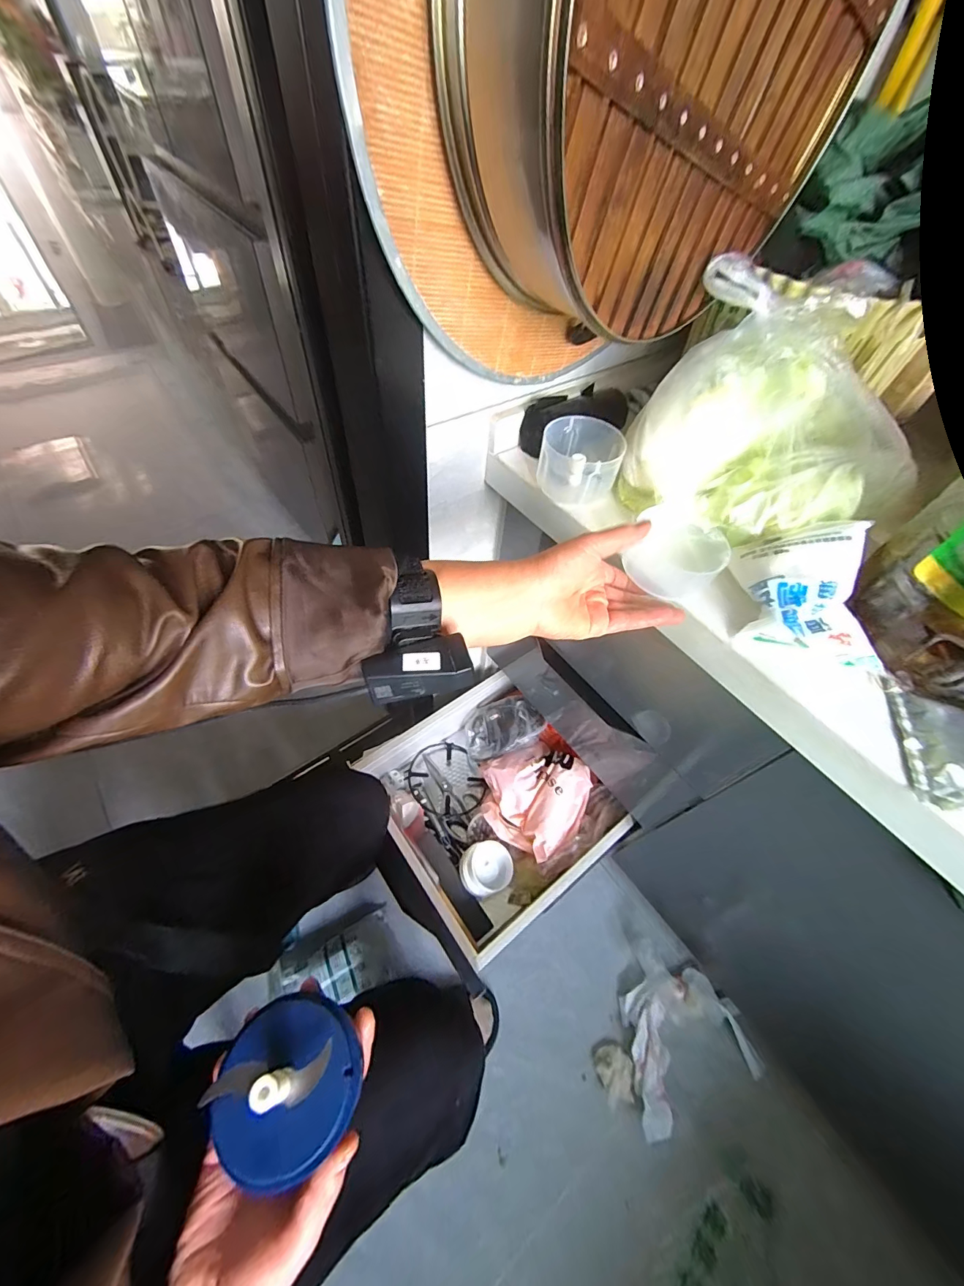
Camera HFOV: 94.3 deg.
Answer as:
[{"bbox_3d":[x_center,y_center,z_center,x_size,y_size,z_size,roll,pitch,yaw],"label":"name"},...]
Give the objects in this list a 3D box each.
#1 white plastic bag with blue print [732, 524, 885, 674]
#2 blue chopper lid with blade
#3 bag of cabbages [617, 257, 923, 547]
[{"bbox_3d":[0.282,-0.046,0.383,0.103,0.074,0.103,7,55,0],"label":"white plastic bag with blue print"},{"bbox_3d":[-0.121,0.273,0.270,0.078,0.043,0.084,2,55,-3],"label":"blue chopper lid with blade"},{"bbox_3d":[0.290,-0.215,0.431,0.237,0.165,0.234,-32,64,-24],"label":"bag of cabbages"}]

